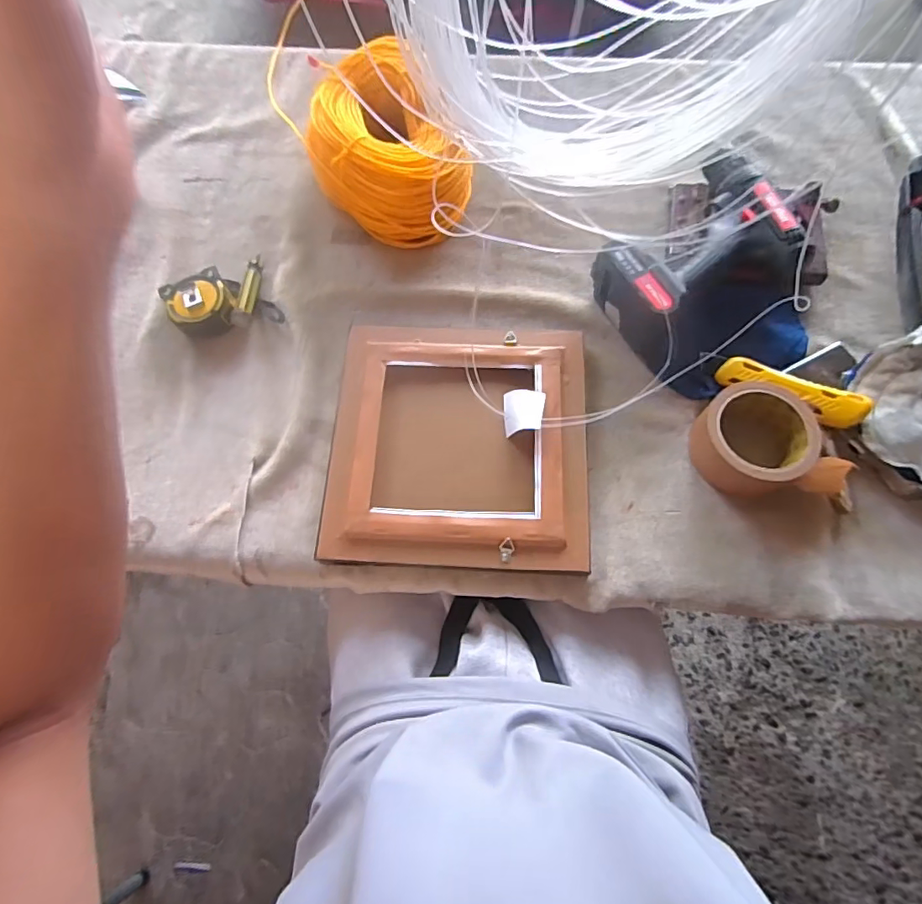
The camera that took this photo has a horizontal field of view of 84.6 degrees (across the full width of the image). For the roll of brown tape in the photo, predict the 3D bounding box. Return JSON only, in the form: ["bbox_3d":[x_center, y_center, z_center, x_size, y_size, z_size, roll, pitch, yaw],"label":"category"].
[{"bbox_3d":[0.289,-0.012,0.476,0.131,0.051,0.098,0,72,1],"label":"roll of brown tape"}]

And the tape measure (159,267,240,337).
[{"bbox_3d":[-0.278,-0.159,0.549,0.071,0.037,0.066,0,72,1],"label":"tape measure"}]

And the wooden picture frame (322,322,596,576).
[{"bbox_3d":[0.000,-0.014,0.499,0.242,0.025,0.248,2,72,2],"label":"wooden picture frame"}]

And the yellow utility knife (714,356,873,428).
[{"bbox_3d":[0.317,-0.059,0.490,0.129,0.016,0.032,28,74,28],"label":"yellow utility knife"}]

